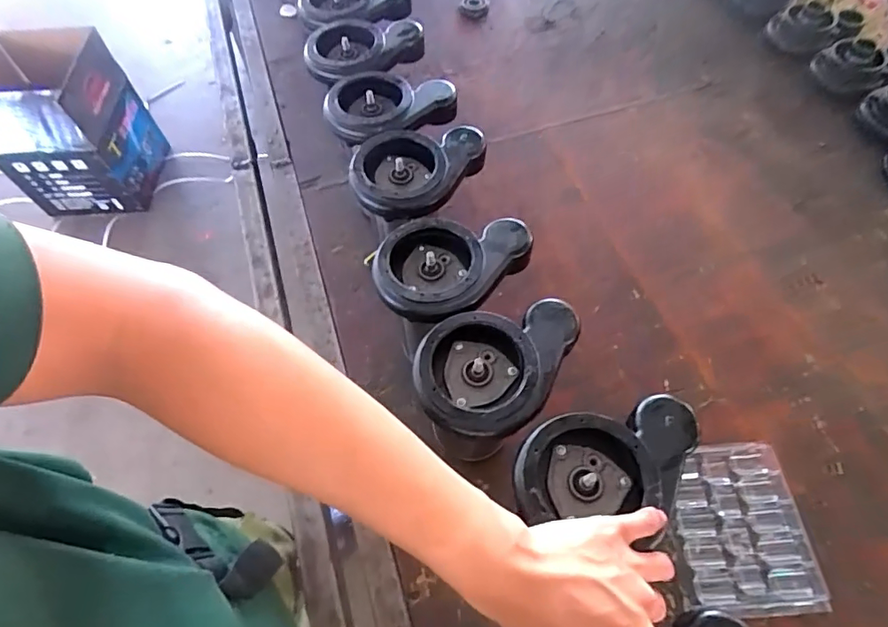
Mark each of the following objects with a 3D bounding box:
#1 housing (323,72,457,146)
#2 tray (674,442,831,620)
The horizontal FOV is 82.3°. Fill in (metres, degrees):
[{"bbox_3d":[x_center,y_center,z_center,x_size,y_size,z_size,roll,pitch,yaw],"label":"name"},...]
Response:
[{"bbox_3d":[-0.068,-0.269,0.672,0.174,0.042,0.116,-7,59,-4],"label":"housing"},{"bbox_3d":[0.320,0.231,0.554,0.130,0.019,0.169,-3,59,-1],"label":"tray"}]

